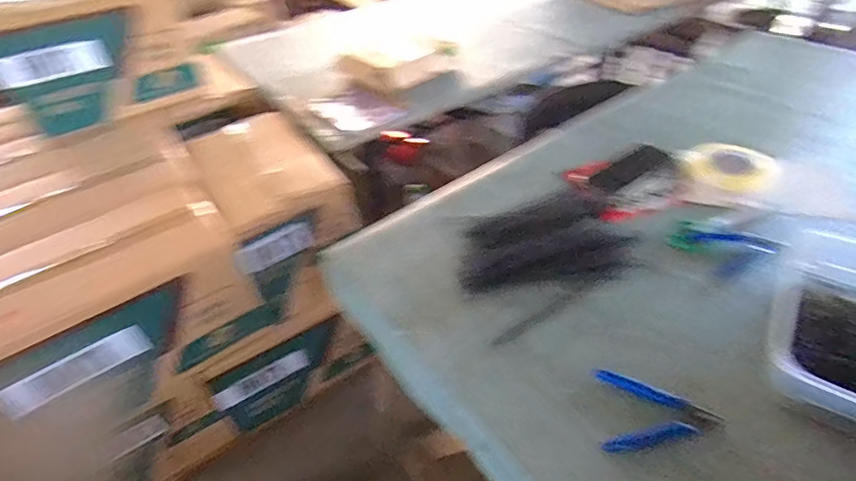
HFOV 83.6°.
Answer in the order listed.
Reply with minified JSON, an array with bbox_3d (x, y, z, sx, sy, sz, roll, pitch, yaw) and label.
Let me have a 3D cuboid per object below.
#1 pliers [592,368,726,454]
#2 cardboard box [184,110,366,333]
[{"bbox_3d":[0.225,0.165,0.480,0.114,0.006,0.085,-4,42,1],"label":"pliers"},{"bbox_3d":[-0.390,-0.086,1.206,0.268,0.289,0.459,-25,46,-21],"label":"cardboard box"}]

